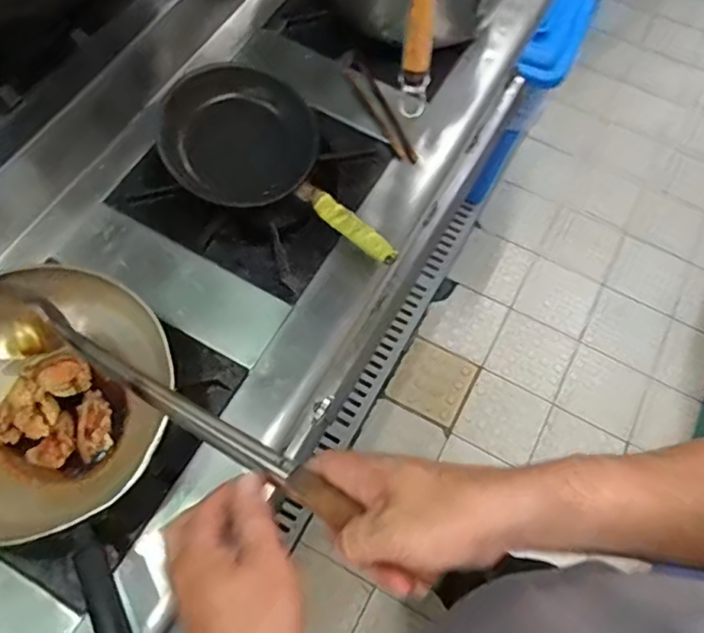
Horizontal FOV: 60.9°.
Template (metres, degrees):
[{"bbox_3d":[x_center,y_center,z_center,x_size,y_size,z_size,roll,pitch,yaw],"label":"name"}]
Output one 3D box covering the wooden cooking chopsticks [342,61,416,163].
[{"bbox_3d":[0.041,-0.320,0.922,0.028,0.015,0.209,-23,68,-14],"label":"wooden cooking chopsticks"}]

